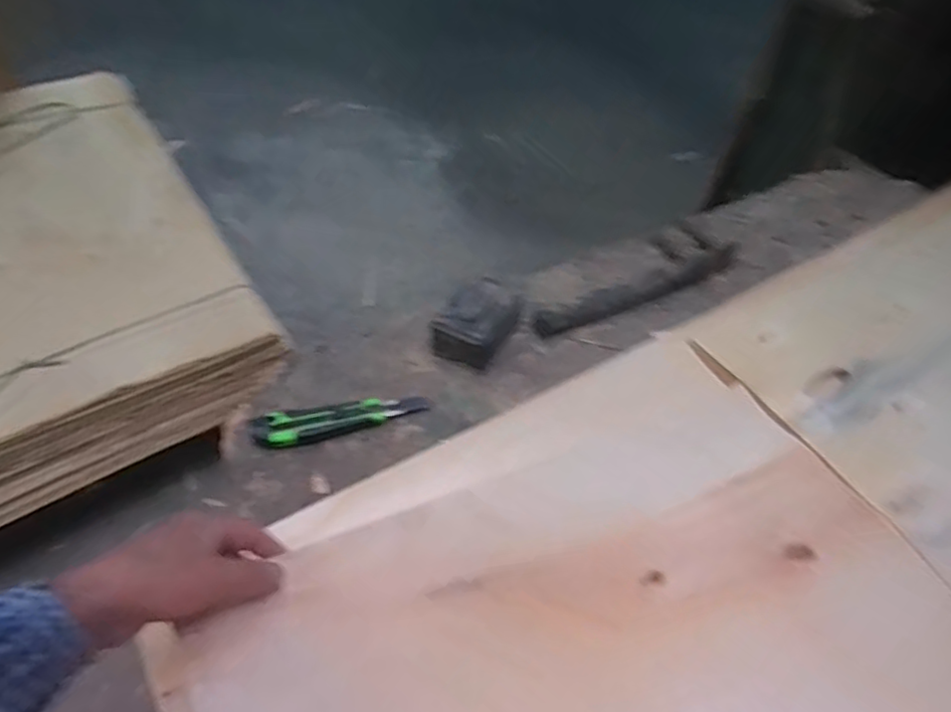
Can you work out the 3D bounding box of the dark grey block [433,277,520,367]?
[{"bbox_3d":[0.003,-0.043,0.815,0.082,0.060,0.103,24,53,14],"label":"dark grey block"}]

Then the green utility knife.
[{"bbox_3d":[-0.152,0.068,0.743,0.191,0.022,0.042,-12,53,-14],"label":"green utility knife"}]

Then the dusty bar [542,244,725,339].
[{"bbox_3d":[0.220,-0.084,0.871,0.310,0.044,0.031,-19,55,-19],"label":"dusty bar"}]

